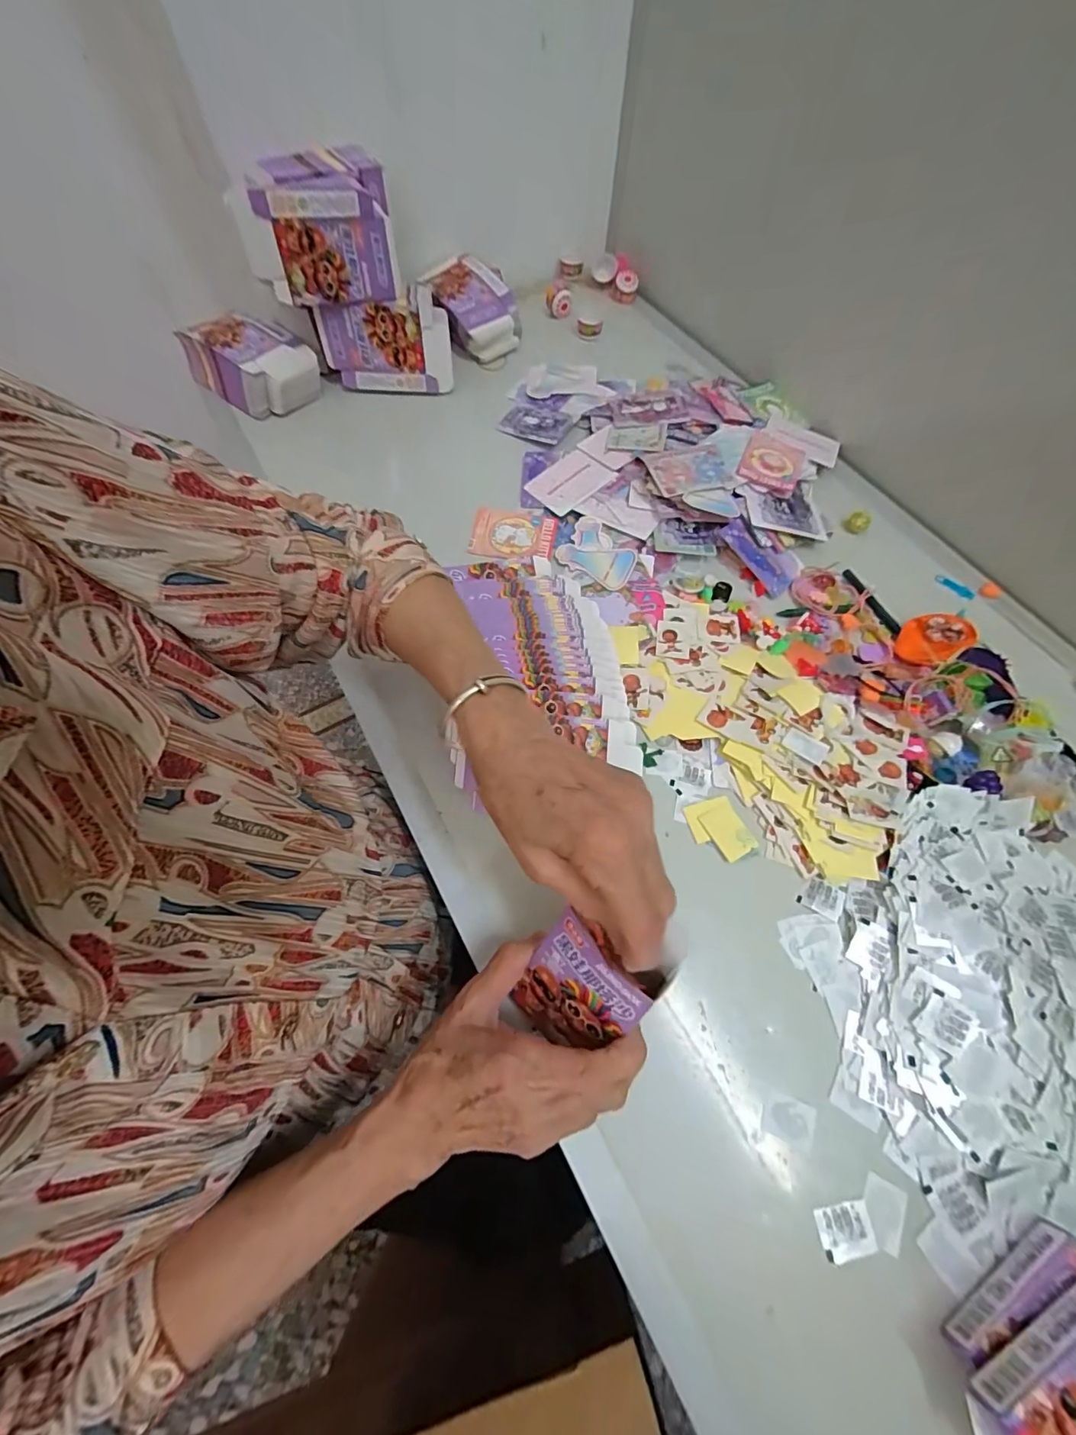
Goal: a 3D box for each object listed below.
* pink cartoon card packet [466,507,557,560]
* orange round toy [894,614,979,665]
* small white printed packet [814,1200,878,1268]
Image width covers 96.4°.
[{"bbox_3d":[-0.027,-0.193,0.509,0.085,0.005,0.061,11,73,2],"label":"pink cartoon card packet"},{"bbox_3d":[0.364,-0.073,0.441,0.049,0.033,0.047,1,67,-2],"label":"orange round toy"},{"bbox_3d":[0.183,0.304,0.283,0.033,0.004,0.024,-10,68,-7],"label":"small white printed packet"}]

